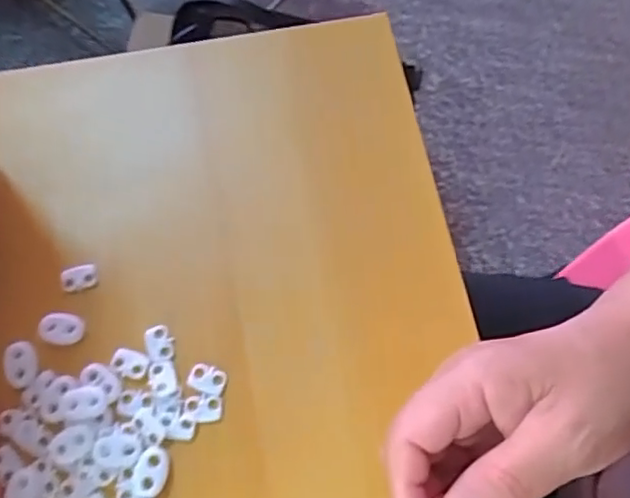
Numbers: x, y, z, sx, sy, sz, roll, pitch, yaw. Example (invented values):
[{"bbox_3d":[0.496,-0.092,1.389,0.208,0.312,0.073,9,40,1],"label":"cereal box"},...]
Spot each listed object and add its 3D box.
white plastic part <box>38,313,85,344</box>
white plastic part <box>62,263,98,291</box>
[{"bbox_3d":[-0.129,0.040,0.313,0.022,0.004,0.015,4,69,1],"label":"white plastic part"},{"bbox_3d":[-0.125,0.015,0.326,0.019,0.005,0.012,-13,69,-5],"label":"white plastic part"}]

